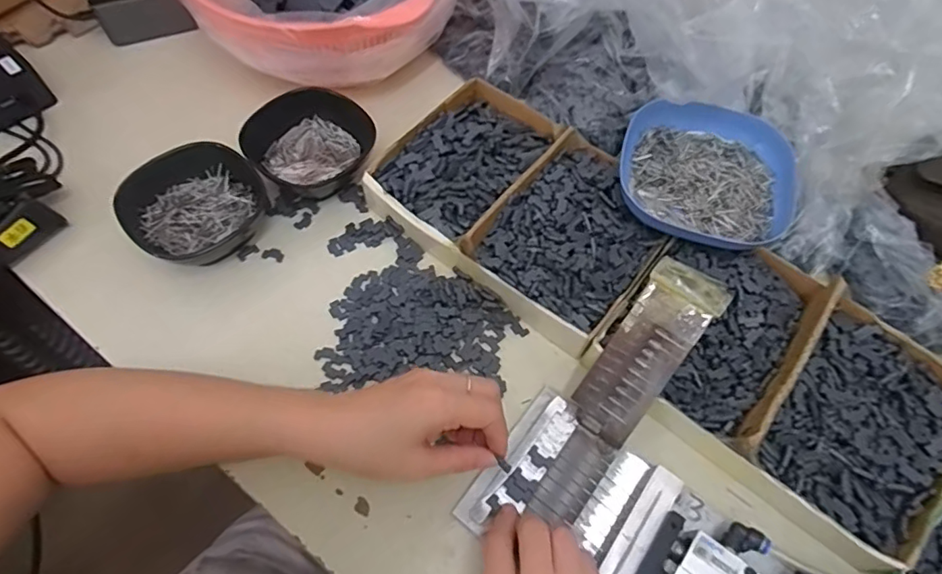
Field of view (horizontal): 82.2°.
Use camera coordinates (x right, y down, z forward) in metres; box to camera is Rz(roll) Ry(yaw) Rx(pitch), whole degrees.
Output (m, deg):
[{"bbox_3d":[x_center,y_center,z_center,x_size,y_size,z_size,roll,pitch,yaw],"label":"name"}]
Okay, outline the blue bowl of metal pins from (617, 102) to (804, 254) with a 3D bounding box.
[{"bbox_3d":[0.203,-0.097,0.464,0.146,0.033,0.130,22,63,9],"label":"blue bowl of metal pins"}]

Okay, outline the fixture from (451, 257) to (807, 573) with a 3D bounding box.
[{"bbox_3d":[0.144,0.127,0.360,0.213,0.076,0.218,37,66,15],"label":"fixture"}]

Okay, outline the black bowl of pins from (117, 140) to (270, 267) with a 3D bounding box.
[{"bbox_3d":[-0.230,-0.063,0.465,0.106,0.050,0.106,-40,71,-21],"label":"black bowl of pins"}]

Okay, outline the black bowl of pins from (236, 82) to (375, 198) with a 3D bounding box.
[{"bbox_3d":[-0.146,-0.127,0.502,0.111,0.049,0.118,1,62,-3],"label":"black bowl of pins"}]

